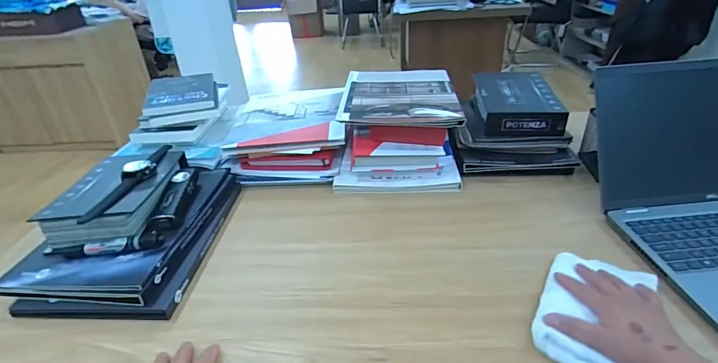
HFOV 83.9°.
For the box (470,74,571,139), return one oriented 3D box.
[{"bbox_3d":[0.318,-0.166,0.815,0.148,0.048,0.197,0,32,7],"label":"box"}]

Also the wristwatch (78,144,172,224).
[{"bbox_3d":[-0.353,-0.006,0.629,0.038,0.027,0.226,4,38,9],"label":"wristwatch"}]

